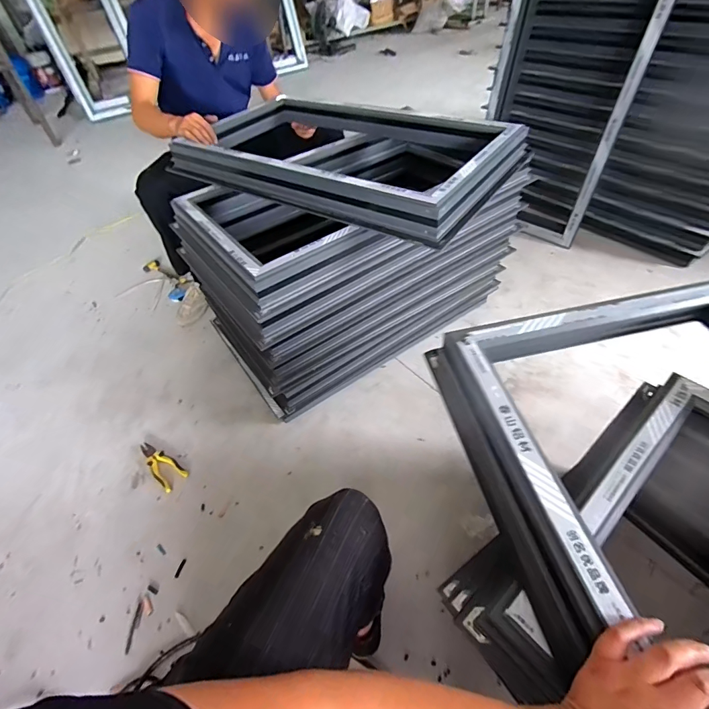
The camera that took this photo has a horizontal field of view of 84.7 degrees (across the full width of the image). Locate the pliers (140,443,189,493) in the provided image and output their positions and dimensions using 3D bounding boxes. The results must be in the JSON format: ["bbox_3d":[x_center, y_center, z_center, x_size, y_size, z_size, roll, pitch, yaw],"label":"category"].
[{"bbox_3d":[-0.559,0.314,1.126,0.180,0.024,0.068,31,57,30],"label":"pliers"}]

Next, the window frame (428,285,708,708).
[{"bbox_3d":[0.461,0.251,0.379,0.523,0.093,0.865,-12,47,-5],"label":"window frame"}]

